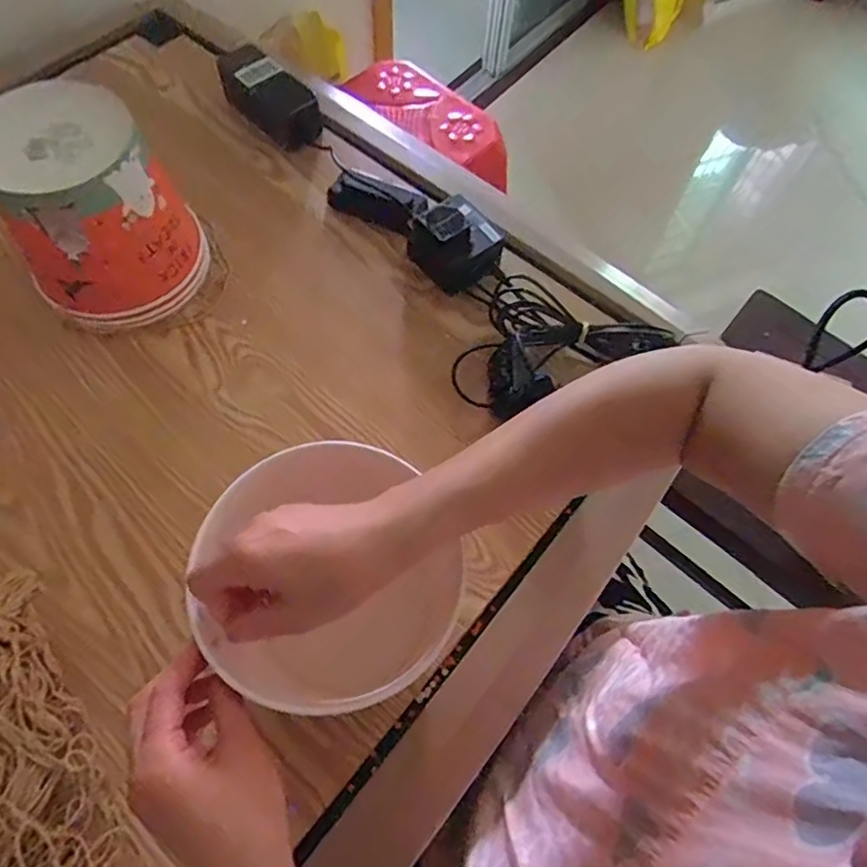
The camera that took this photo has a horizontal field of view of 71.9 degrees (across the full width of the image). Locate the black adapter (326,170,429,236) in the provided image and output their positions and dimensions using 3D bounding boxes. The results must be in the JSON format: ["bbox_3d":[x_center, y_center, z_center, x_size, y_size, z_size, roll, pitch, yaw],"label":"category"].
[{"bbox_3d":[-0.062,-0.248,0.645,0.109,0.037,0.047,26,66,9],"label":"black adapter"}]

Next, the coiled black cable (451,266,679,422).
[{"bbox_3d":[0.121,-0.076,0.561,0.195,0.056,0.145,18,65,5],"label":"coiled black cable"}]

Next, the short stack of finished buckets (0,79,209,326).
[{"bbox_3d":[-0.304,-0.203,0.544,0.152,0.151,0.158,-23,68,-14],"label":"short stack of finished buckets"}]

